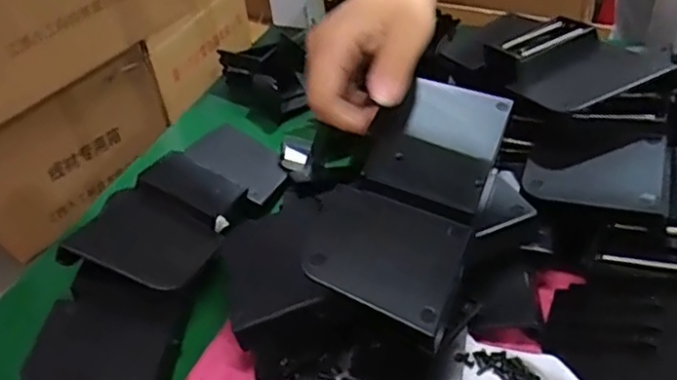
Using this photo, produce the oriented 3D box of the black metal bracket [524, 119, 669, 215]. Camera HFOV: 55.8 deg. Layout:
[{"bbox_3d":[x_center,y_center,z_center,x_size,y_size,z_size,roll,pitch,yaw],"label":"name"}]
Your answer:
[{"bbox_3d":[0.141,-0.015,0.349,0.069,0.014,0.061,10,43,19],"label":"black metal bracket"}]

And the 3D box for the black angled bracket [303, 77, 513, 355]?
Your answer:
[{"bbox_3d":[0.041,-0.006,0.331,0.070,0.029,0.159,12,44,21],"label":"black angled bracket"}]

